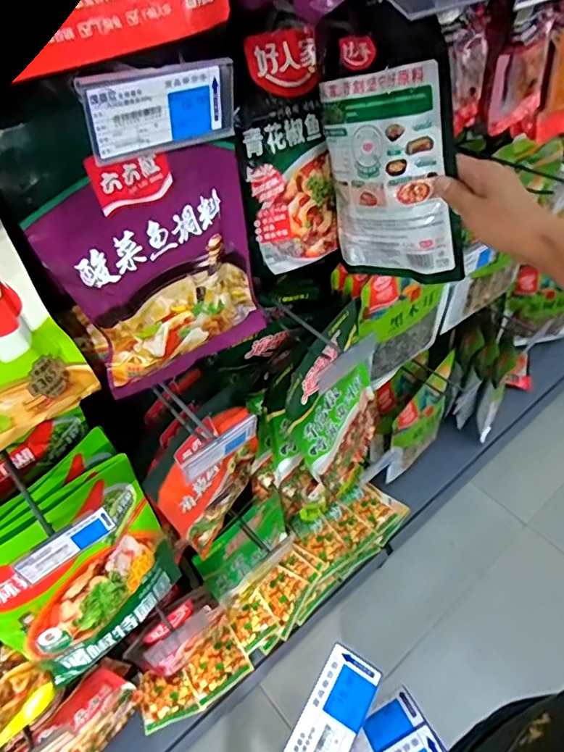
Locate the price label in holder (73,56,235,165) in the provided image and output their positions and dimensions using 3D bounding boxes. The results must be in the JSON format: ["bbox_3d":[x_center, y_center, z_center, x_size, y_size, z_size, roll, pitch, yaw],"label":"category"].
[{"bbox_3d":[-0.072,-0.165,0.314,0.102,0.051,0.008,-33,53,-23],"label":"price label in holder"}]

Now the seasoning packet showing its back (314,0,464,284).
[{"bbox_3d":[0.098,-0.213,0.502,0.145,0.251,0.027,17,44,42],"label":"seasoning packet showing its back"}]

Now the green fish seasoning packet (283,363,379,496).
[{"bbox_3d":[0.101,0.086,0.826,0.056,0.202,0.215,29,56,27],"label":"green fish seasoning packet"}]

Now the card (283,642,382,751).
[{"bbox_3d":[0.031,0.223,0.326,0.037,0.004,0.086,32,65,5],"label":"card"}]

